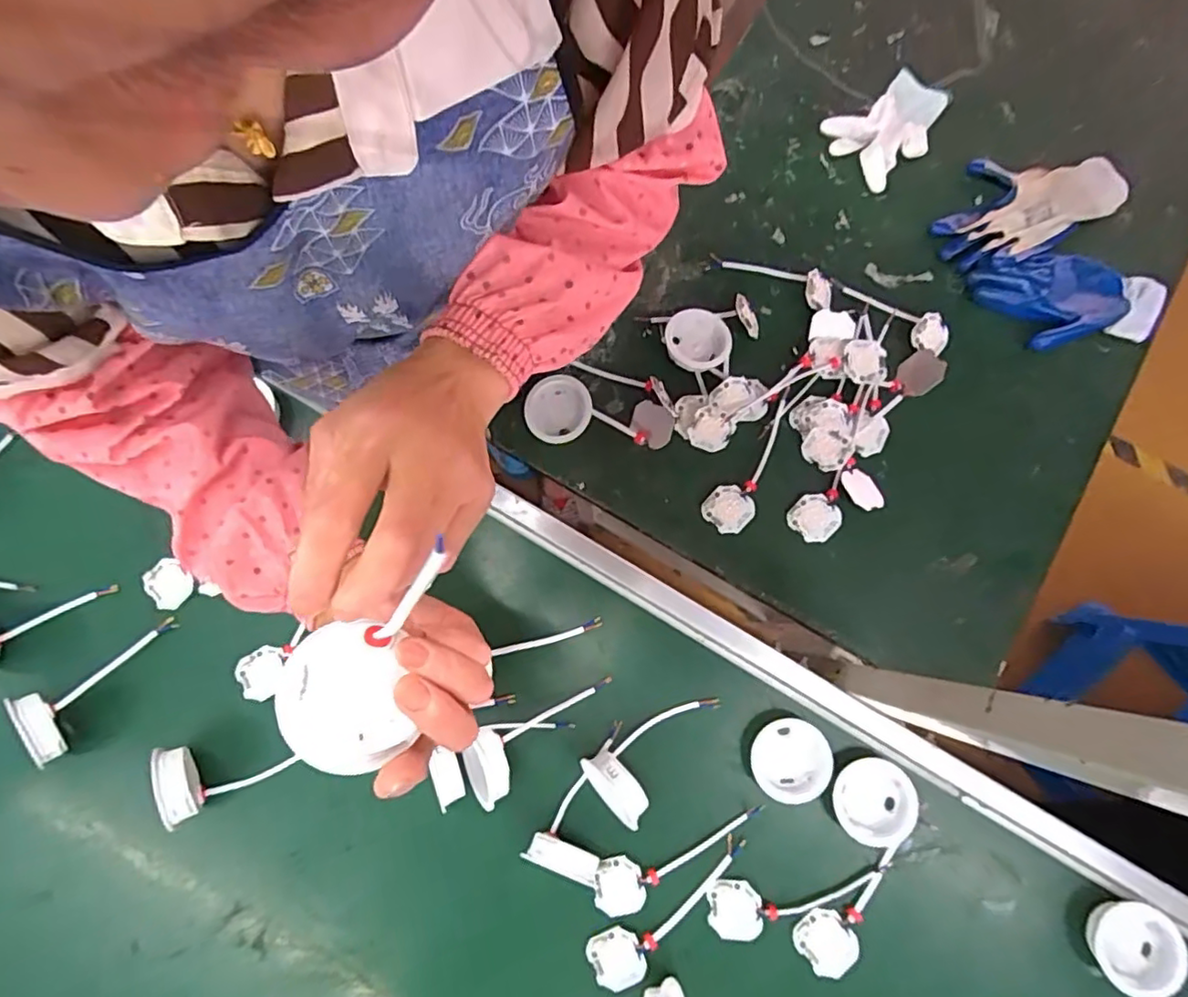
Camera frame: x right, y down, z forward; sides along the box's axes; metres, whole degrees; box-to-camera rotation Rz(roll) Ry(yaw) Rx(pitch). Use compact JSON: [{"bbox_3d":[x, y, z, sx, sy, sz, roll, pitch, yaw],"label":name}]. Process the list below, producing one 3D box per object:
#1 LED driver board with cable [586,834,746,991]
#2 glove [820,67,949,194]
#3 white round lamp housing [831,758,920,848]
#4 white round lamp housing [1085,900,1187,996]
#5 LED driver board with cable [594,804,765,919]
[{"bbox_3d":[0.072,0.382,0.555,0.172,0.010,0.046,-34,79,-7],"label":"LED driver board with cable"},{"bbox_3d":[0.352,-0.445,0.720,0.141,0.026,0.104,-40,80,-8],"label":"glove"},{"bbox_3d":[0.259,0.281,0.563,0.073,0.024,0.070,0,77,0],"label":"white round lamp housing"},{"bbox_3d":[0.485,0.402,0.540,0.073,0.022,0.071,0,77,0],"label":"white round lamp housing"},{"bbox_3d":[0.080,0.334,0.560,0.172,0.005,0.048,-22,78,-5],"label":"LED driver board with cable"}]

